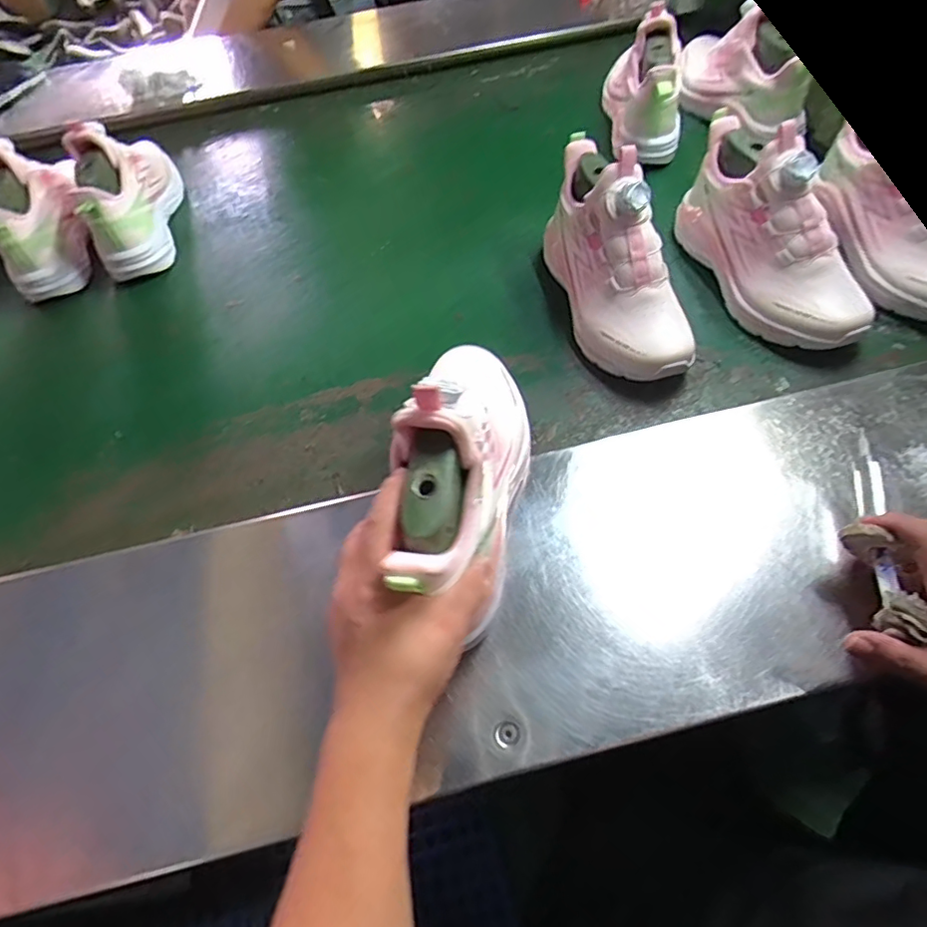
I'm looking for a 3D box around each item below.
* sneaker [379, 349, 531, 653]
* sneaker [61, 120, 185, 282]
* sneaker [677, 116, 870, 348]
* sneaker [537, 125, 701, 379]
[{"bbox_3d":[-0.003,-0.012,0.415,0.089,0.125,0.264,9,34,10],"label":"sneaker"},{"bbox_3d":[-0.441,-0.370,0.744,0.080,0.131,0.245,-12,57,-4],"label":"sneaker"},{"bbox_3d":[0.324,-0.249,0.576,0.094,0.160,0.247,-12,57,-4],"label":"sneaker"},{"bbox_3d":[0.156,-0.215,0.578,0.099,0.130,0.260,-8,56,-1],"label":"sneaker"}]

